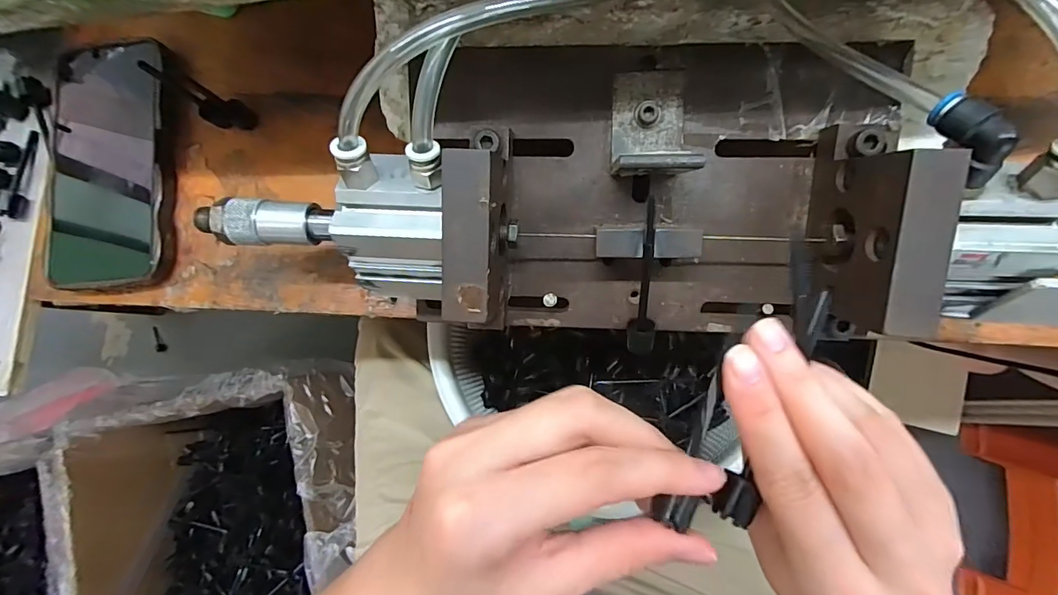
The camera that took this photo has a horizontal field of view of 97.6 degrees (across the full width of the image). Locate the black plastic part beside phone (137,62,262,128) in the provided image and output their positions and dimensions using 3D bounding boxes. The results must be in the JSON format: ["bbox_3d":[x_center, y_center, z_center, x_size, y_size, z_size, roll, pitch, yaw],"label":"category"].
[{"bbox_3d":[-0.219,-0.131,0.303,0.073,0.021,0.021,27,86,7],"label":"black plastic part beside phone"}]

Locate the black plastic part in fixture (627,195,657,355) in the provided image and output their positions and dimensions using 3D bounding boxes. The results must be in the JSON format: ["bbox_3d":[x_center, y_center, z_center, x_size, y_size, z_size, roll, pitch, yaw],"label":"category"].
[{"bbox_3d":[0.058,-0.008,0.229,0.013,0.006,0.086,-1,122,4],"label":"black plastic part in fixture"}]

